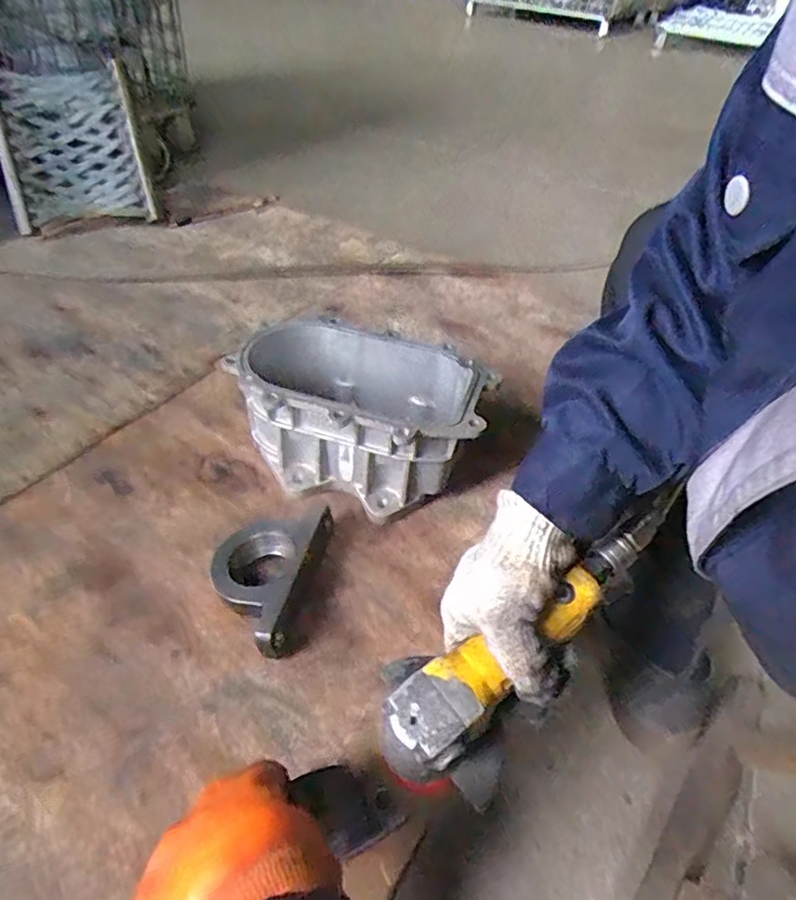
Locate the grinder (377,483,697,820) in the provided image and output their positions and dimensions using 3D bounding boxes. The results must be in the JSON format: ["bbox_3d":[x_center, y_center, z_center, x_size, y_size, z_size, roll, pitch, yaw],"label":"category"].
[{"bbox_3d":[0.107,0.124,0.388,0.261,0.056,0.075,-35,54,-16],"label":"grinder"}]

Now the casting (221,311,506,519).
[{"bbox_3d":[-0.042,-0.036,0.645,0.256,0.127,0.159,15,45,12],"label":"casting"}]

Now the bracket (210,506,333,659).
[{"bbox_3d":[-0.123,0.110,0.551,0.103,0.041,0.165,6,43,3],"label":"bracket"}]

